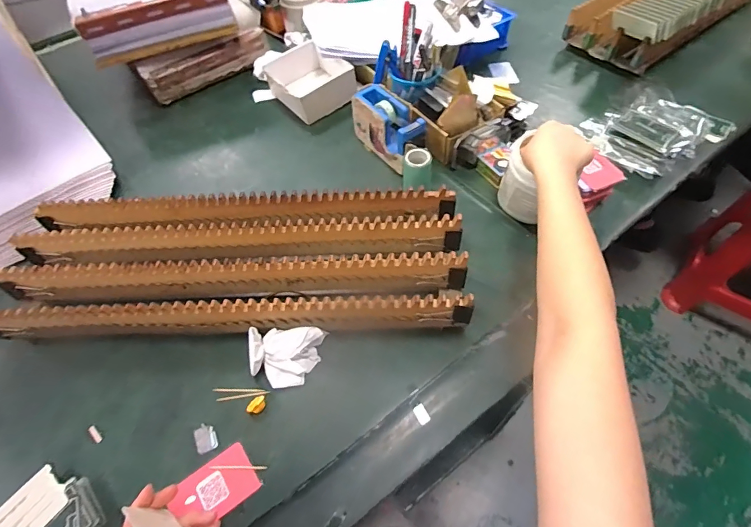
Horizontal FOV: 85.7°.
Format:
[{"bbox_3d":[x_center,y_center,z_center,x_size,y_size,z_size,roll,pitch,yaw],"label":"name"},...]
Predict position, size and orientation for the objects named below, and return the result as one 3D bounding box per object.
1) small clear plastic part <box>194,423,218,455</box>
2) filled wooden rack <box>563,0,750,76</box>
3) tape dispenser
[{"bbox_3d":[-0.185,0.191,0.441,0.022,0.004,0.030,-24,57,-11],"label":"small clear plastic part"},{"bbox_3d":[0.658,-0.584,0.855,0.523,0.110,0.192,-34,60,-17],"label":"filled wooden rack"},{"bbox_3d":[0.022,-0.214,0.644,0.059,0.076,0.135,-32,59,-16],"label":"tape dispenser"}]

